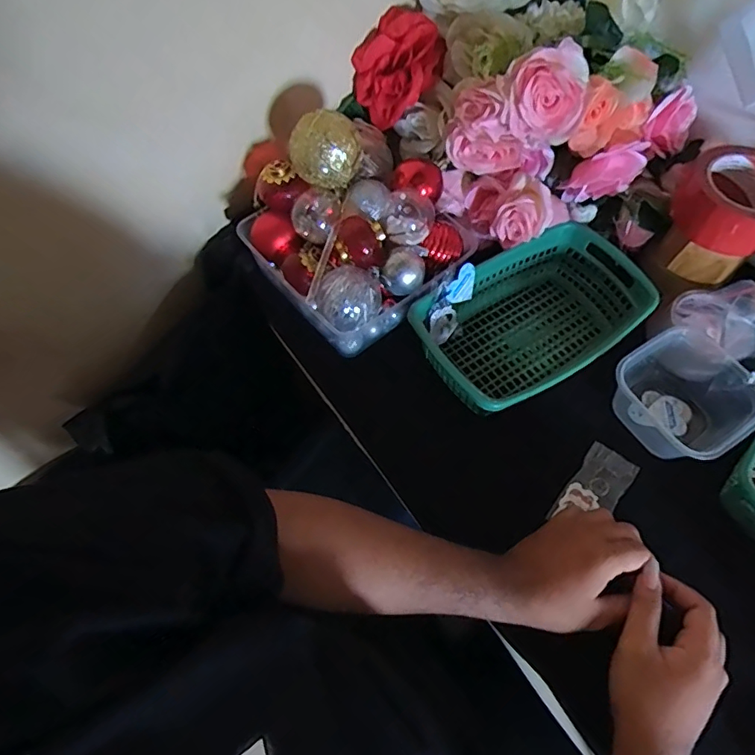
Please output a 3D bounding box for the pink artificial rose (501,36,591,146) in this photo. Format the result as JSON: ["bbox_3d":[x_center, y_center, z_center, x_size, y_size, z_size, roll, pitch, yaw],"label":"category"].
[{"bbox_3d":[0.155,-0.265,0.478,0.081,0.075,0.051,7,61,1],"label":"pink artificial rose"}]

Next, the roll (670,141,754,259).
[{"bbox_3d":[0.362,-0.181,0.519,0.102,0.061,0.106,1,61,-2],"label":"roll"}]

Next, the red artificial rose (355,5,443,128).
[{"bbox_3d":[0.022,-0.339,0.570,0.082,0.093,0.071,-19,64,-13],"label":"red artificial rose"}]

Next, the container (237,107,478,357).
[{"bbox_3d":[-0.017,-0.164,0.542,0.196,0.141,0.204,-39,70,-21],"label":"container"}]

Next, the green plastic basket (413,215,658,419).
[{"bbox_3d":[0.166,-0.061,0.551,0.246,0.069,0.151,-30,67,-18],"label":"green plastic basket"}]

